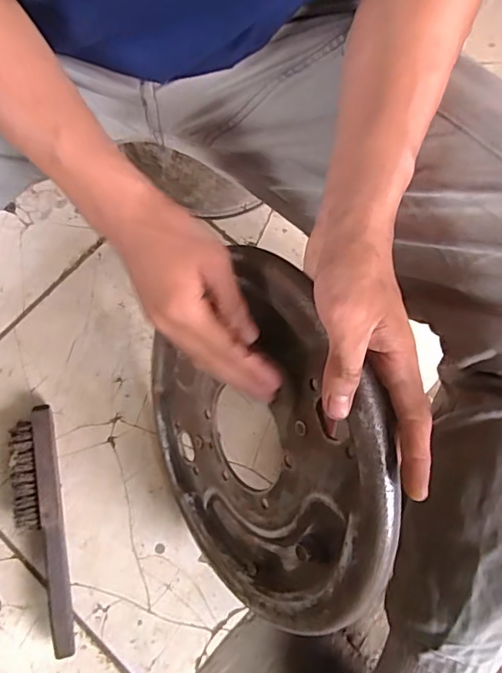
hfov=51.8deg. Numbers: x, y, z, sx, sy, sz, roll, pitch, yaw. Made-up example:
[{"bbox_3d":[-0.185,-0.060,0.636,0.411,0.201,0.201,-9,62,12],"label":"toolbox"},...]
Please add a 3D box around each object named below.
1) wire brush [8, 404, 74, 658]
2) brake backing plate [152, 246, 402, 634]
[{"bbox_3d":[-0.212,0.193,0.526,0.043,0.039,0.236,-12,76,-3],"label":"wire brush"},{"bbox_3d":[0.000,0.095,0.418,0.022,0.290,0.255,-8,71,-34],"label":"brake backing plate"}]

